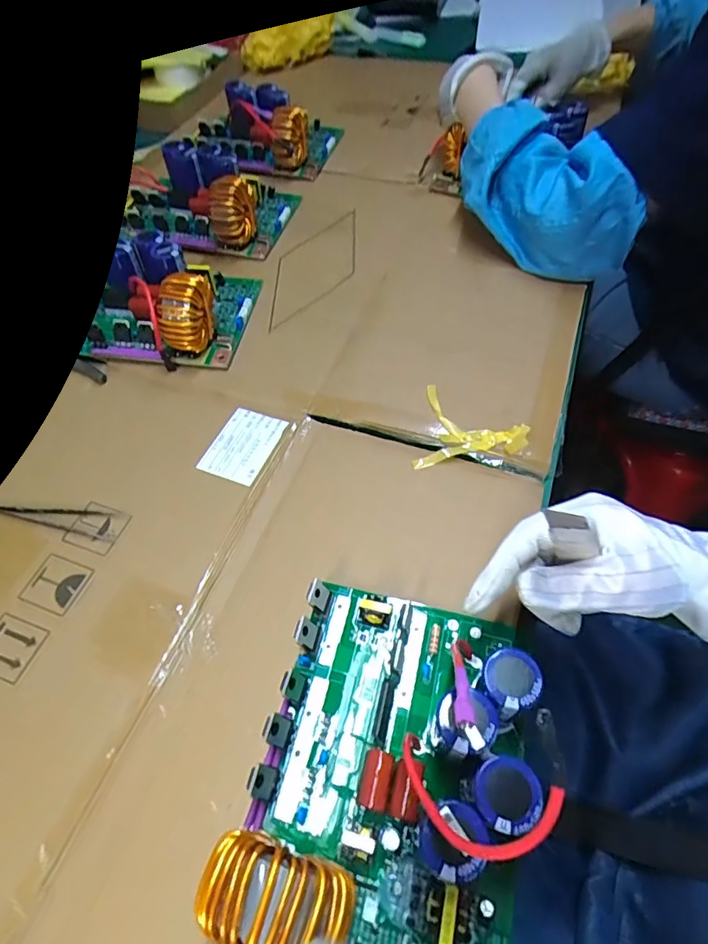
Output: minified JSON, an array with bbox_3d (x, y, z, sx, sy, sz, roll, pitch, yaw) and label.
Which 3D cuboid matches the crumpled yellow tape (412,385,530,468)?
[{"bbox_3d":[0.096,-0.030,0.408,0.085,0.013,0.073,10,57,10],"label":"crumpled yellow tape"}]

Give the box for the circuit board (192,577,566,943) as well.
[{"bbox_3d":[0.017,0.149,0.254,0.133,0.060,0.192,11,57,11],"label":"circuit board"}]

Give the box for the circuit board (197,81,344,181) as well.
[{"bbox_3d":[-0.119,-0.459,0.681,0.177,0.064,0.128,13,58,12],"label":"circuit board"}]

